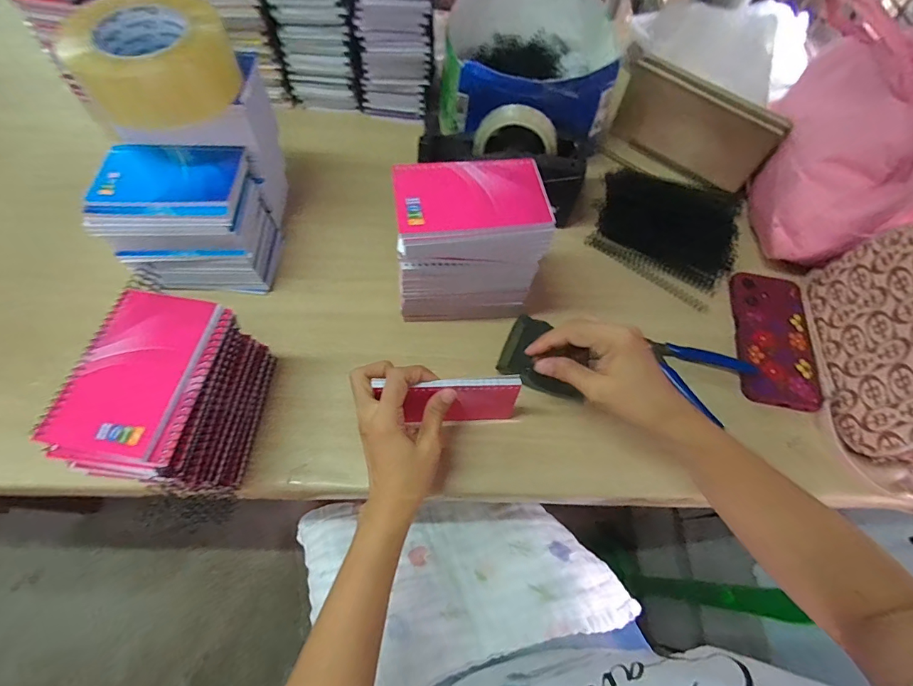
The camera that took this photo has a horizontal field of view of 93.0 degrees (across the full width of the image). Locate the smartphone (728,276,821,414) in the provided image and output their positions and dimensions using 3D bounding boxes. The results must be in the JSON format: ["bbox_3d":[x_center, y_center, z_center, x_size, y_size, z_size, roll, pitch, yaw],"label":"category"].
[{"bbox_3d":[0.360,-0.008,0.491,0.083,0.014,0.169,9,63,2],"label":"smartphone"}]

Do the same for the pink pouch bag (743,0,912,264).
[{"bbox_3d":[0.423,-0.211,0.467,0.125,0.214,0.211,-13,65,-9],"label":"pink pouch bag"}]

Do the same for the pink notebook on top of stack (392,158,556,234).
[{"bbox_3d":[0.013,-0.130,0.375,0.129,0.009,0.077,-7,64,-6],"label":"pink notebook on top of stack"}]

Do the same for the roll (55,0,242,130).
[{"bbox_3d":[-0.270,-0.255,0.386,0.122,0.059,0.126,1,63,-2],"label":"roll"}]

